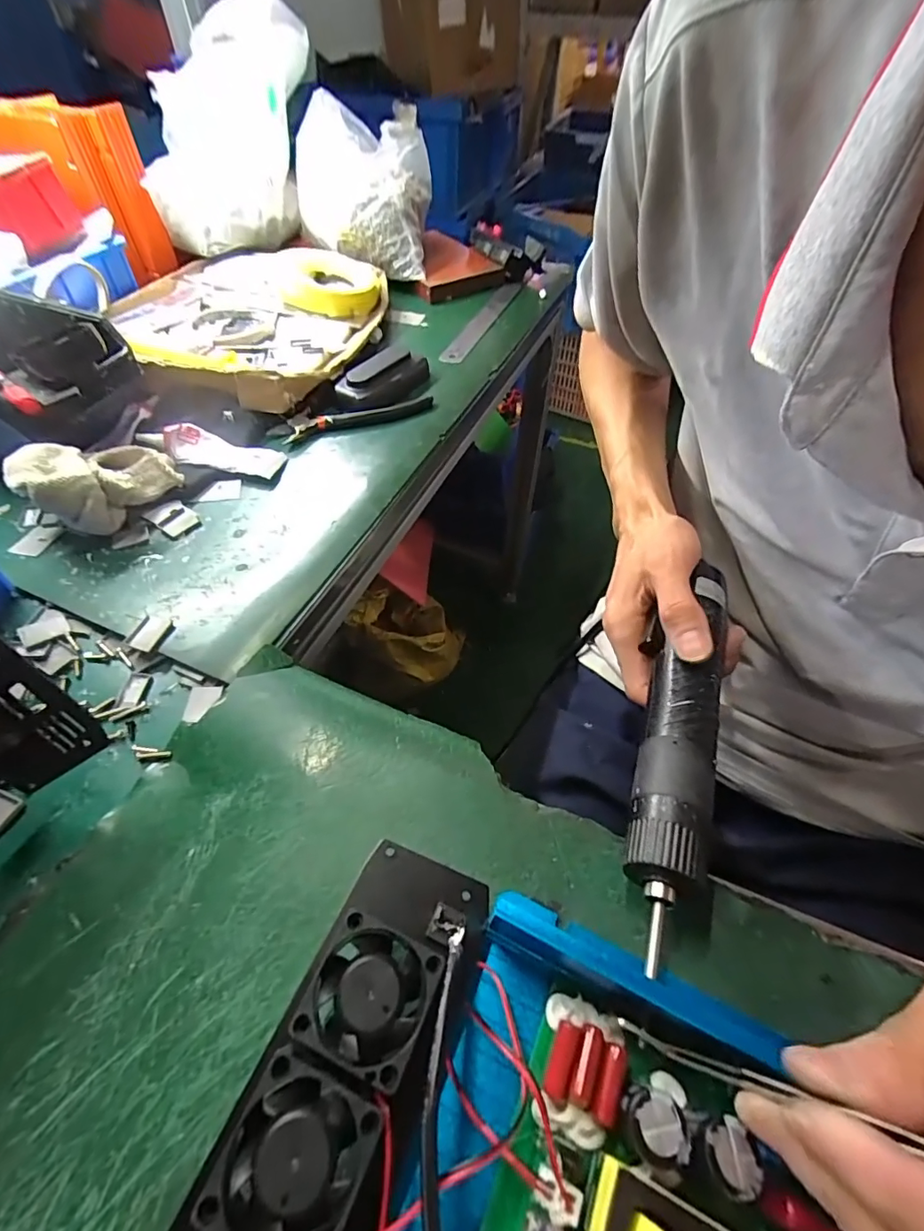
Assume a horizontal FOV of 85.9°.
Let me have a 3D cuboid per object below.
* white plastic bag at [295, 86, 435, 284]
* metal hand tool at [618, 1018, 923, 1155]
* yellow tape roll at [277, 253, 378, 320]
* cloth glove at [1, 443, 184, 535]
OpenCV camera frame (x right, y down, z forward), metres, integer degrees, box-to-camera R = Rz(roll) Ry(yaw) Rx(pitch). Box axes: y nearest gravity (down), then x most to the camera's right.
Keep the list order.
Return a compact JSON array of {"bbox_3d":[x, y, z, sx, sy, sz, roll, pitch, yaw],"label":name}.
[{"bbox_3d":[-0.129,-0.541,0.623,0.180,0.132,0.124,12,53,7],"label":"white plastic bag"},{"bbox_3d":[0.091,0.127,0.131,0.017,0.115,0.004,36,53,-13],"label":"metal hand tool"},{"bbox_3d":[-0.149,-0.382,0.571,0.122,0.037,0.110,-12,54,-12],"label":"yellow tape roll"},{"bbox_3d":[-0.255,-0.096,0.354,0.057,0.054,0.097,37,59,24],"label":"cloth glove"}]

